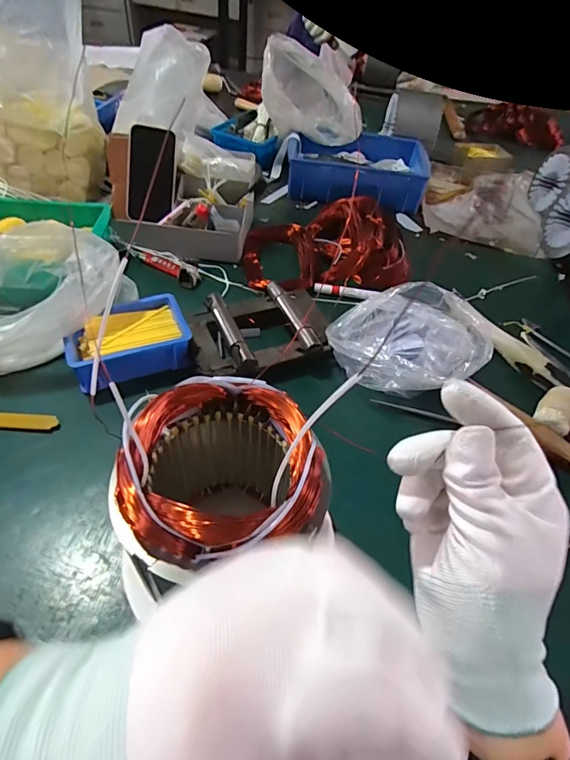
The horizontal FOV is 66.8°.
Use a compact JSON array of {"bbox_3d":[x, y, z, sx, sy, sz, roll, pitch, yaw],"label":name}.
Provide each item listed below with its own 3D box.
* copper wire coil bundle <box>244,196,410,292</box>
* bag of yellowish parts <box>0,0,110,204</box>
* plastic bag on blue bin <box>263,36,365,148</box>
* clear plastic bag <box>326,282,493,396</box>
[{"bbox_3d":[0.066,-0.239,0.752,0.287,0.077,0.200,-14,52,-18],"label":"copper wire coil bundle"},{"bbox_3d":[-0.407,-0.459,0.654,0.210,0.324,0.171,-25,56,-26],"label":"bag of yellowish parts"},{"bbox_3d":[0.057,-0.617,0.953,0.217,0.175,0.130,1,49,-7],"label":"plastic bag on blue bin"},{"bbox_3d":[0.155,-0.052,0.556,0.188,0.097,0.141,25,51,15],"label":"clear plastic bag"}]

